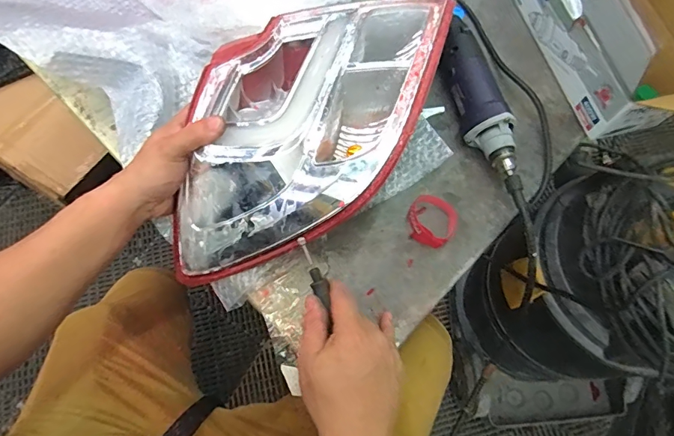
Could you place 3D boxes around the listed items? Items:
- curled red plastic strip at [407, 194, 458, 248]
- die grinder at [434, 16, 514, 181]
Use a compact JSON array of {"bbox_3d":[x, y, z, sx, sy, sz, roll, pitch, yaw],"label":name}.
[{"bbox_3d":[0.110,0.003,0.489,0.056,0.013,0.058,21,69,6],"label":"curled red plastic strip"},{"bbox_3d":[0.170,-0.155,0.533,0.055,0.049,0.229,-12,70,-7],"label":"die grinder"}]

